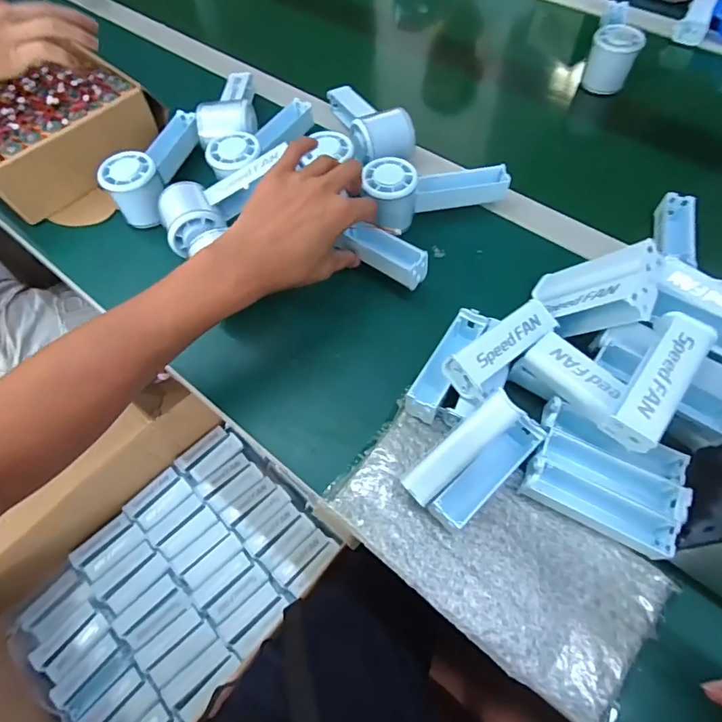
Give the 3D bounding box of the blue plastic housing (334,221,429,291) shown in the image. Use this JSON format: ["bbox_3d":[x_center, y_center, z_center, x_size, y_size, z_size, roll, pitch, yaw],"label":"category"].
[{"bbox_3d":[0.020,-0.104,0.437,0.091,0.029,0.029,36,69,27],"label":"blue plastic housing"}]

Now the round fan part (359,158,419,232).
[{"bbox_3d":[0.032,-0.168,0.472,0.058,0.051,0.059,2,61,3],"label":"round fan part"}]

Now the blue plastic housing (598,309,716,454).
[{"bbox_3d":[0.207,0.013,0.319,0.033,0.030,0.101,33,67,18],"label":"blue plastic housing"}]

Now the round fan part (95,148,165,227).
[{"bbox_3d":[-0.241,-0.183,0.497,0.054,0.062,0.048,-31,64,-14],"label":"round fan part"}]

